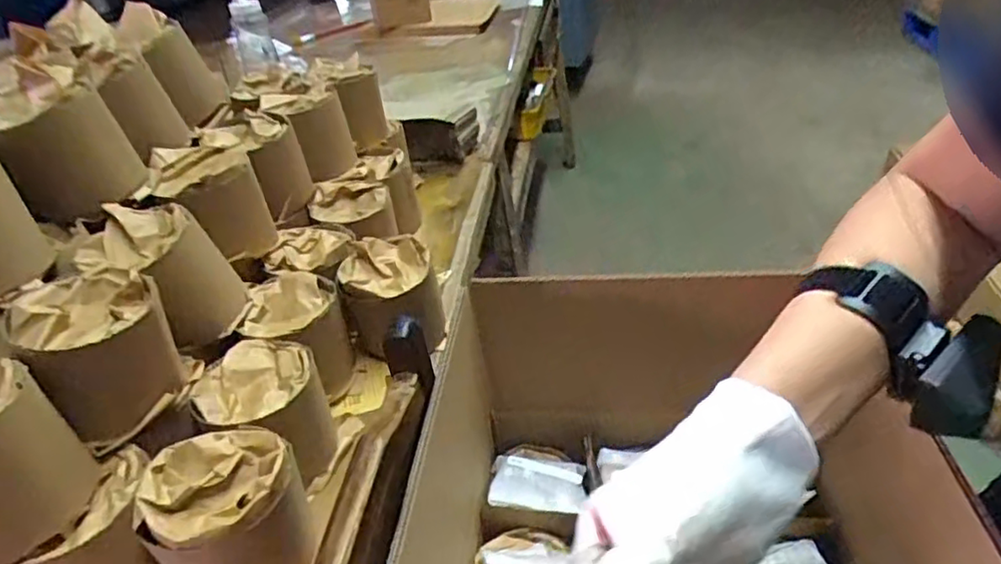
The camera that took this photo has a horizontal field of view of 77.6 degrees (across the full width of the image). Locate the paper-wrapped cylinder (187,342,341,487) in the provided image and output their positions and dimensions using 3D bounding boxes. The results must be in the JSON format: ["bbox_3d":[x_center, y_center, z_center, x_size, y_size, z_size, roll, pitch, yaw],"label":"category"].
[{"bbox_3d":[-0.205,0.119,0.550,0.092,0.107,0.093,-4,36,3],"label":"paper-wrapped cylinder"}]

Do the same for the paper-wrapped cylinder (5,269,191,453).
[{"bbox_3d":[-0.305,0.055,0.487,0.095,0.099,0.095,-27,41,-26],"label":"paper-wrapped cylinder"}]

